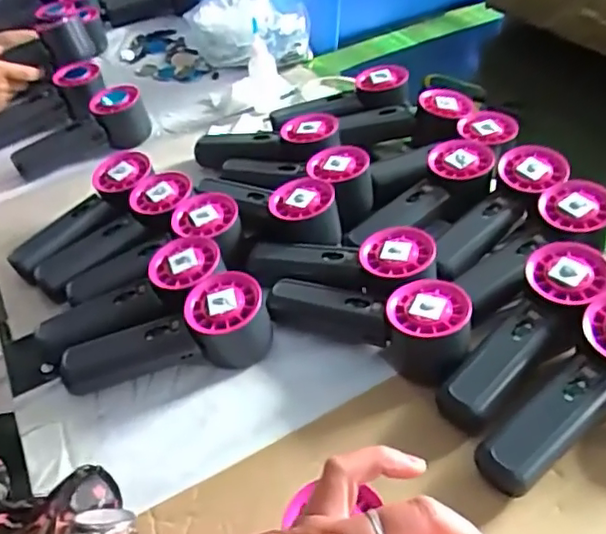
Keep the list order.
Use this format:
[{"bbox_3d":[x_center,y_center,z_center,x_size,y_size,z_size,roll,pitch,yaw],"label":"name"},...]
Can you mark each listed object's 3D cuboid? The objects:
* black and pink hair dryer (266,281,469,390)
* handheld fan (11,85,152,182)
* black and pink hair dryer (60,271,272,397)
[{"bbox_3d":[0.052,0.033,0.458,0.153,0.048,0.057,22,46,29],"label":"black and pink hair dryer"},{"bbox_3d":[-0.248,-0.146,0.692,0.156,0.057,0.059,-26,41,1],"label":"handheld fan"},{"bbox_3d":[-0.103,0.051,0.462,0.154,0.062,0.053,-6,39,-2],"label":"black and pink hair dryer"}]

